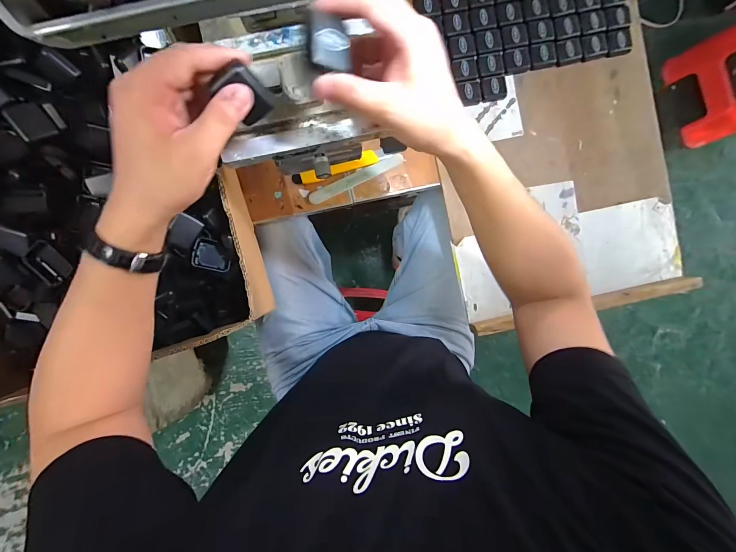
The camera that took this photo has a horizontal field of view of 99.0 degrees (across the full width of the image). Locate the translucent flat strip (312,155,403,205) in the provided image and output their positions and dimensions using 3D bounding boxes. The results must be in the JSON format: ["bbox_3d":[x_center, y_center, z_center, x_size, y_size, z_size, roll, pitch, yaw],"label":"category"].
[{"bbox_3d":[-0.020,-0.168,0.545,0.173,0.010,0.021,-24,98,2],"label":"translucent flat strip"}]

